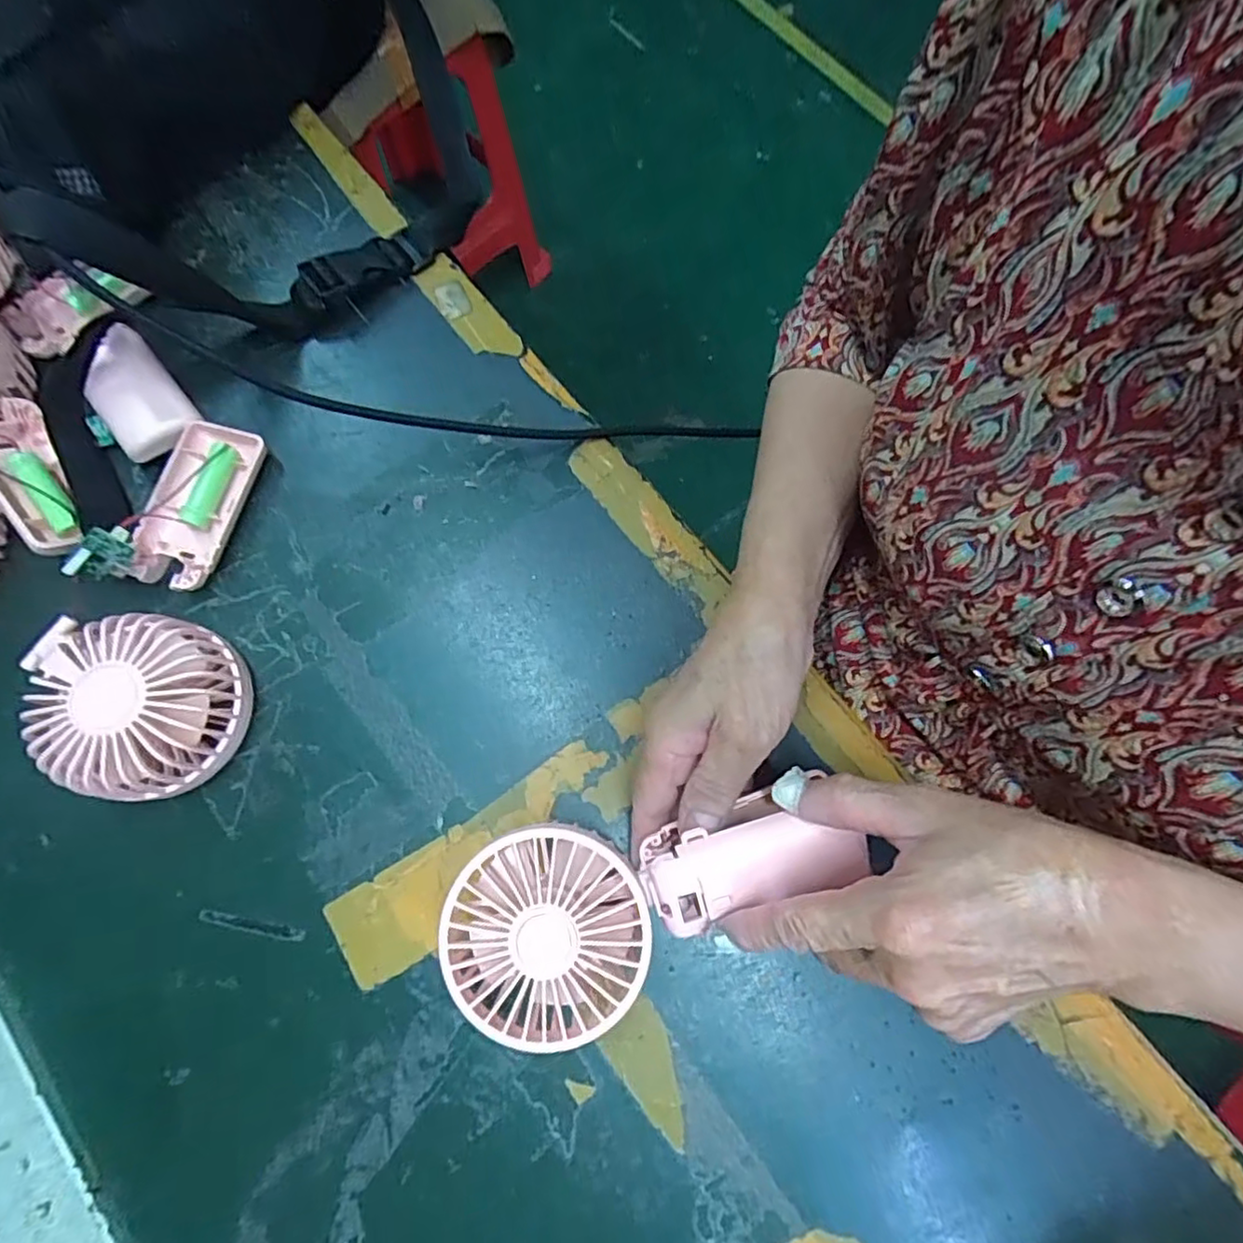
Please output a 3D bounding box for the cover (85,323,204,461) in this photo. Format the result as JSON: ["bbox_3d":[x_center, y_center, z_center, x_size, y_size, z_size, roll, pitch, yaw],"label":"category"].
[{"bbox_3d":[-0.274,-0.128,0.358,0.042,0.015,0.076,-37,78,-10],"label":"cover"}]

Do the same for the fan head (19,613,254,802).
[{"bbox_3d":[-0.233,0.041,0.307,0.091,0.048,0.084,0,75,-1],"label":"fan head"}]

